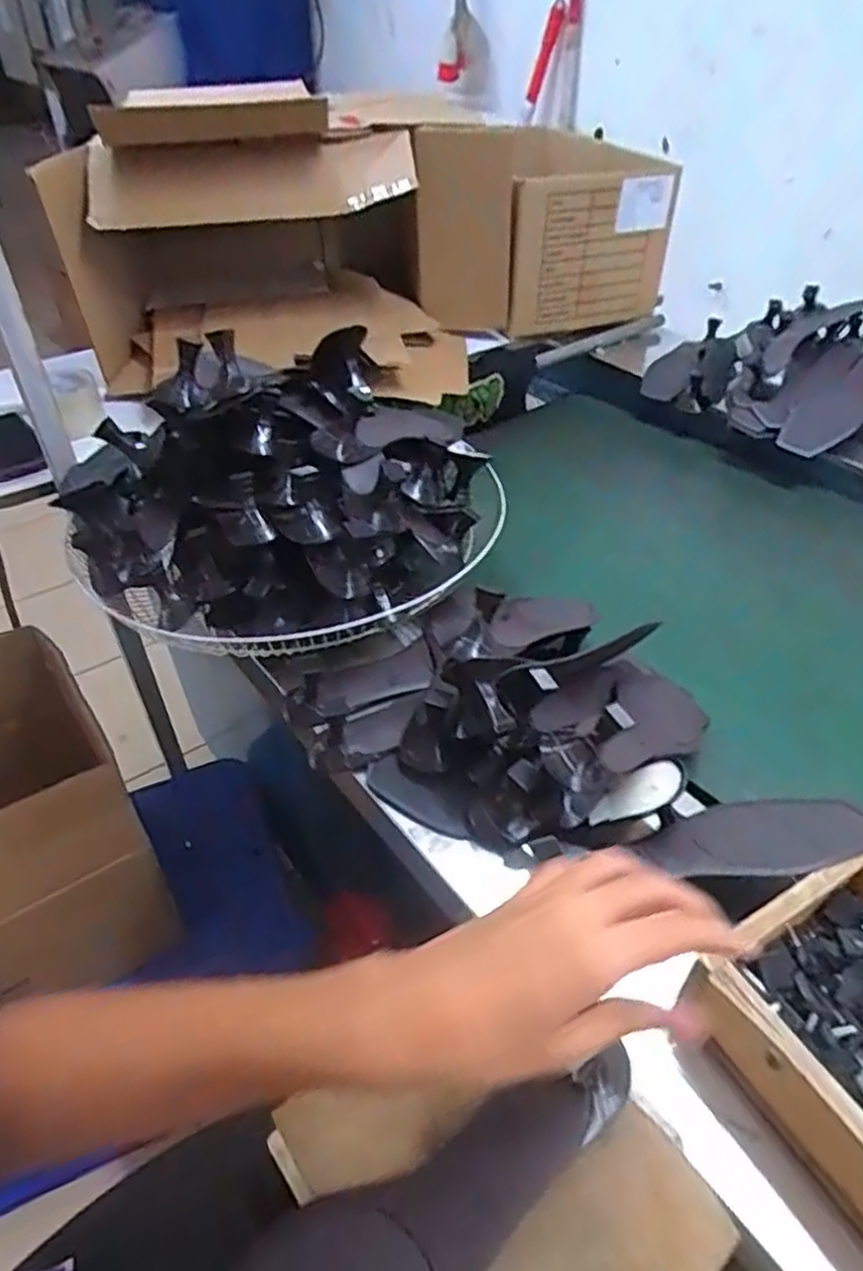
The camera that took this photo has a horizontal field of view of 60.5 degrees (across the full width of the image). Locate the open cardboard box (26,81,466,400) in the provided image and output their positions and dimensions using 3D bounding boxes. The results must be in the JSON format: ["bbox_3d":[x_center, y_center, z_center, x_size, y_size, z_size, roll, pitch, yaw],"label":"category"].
[{"bbox_3d":[-0.260,-0.640,1.173,0.565,0.358,0.525,-13,43,-15],"label":"open cardboard box"}]

